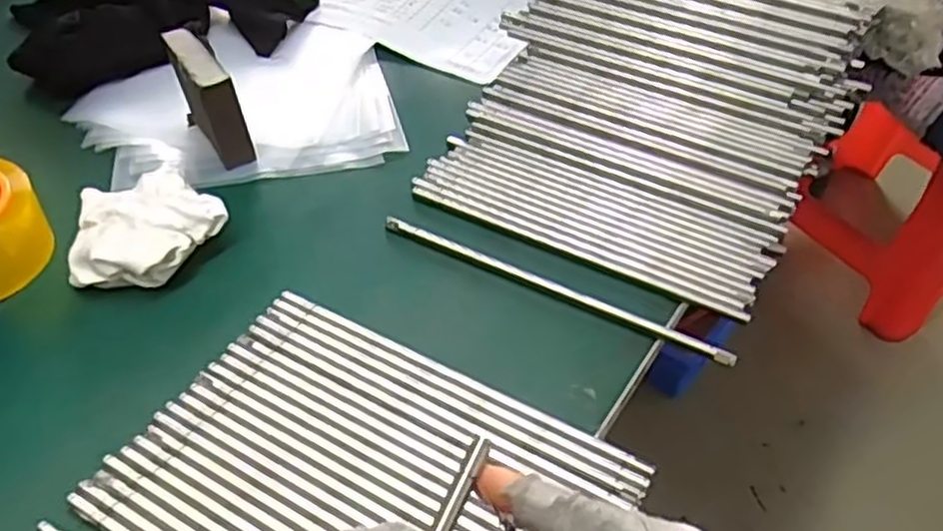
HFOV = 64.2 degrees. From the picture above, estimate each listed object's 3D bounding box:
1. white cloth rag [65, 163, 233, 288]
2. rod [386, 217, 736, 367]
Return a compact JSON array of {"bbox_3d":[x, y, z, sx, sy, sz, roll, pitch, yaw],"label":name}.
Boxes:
[{"bbox_3d":[-0.210,-0.029,0.494,0.093,0.032,0.096,-7,47,-9],"label":"white cloth rag"},{"bbox_3d":[0.051,0.013,0.483,0.239,0.005,0.011,23,50,18],"label":"rod"}]

